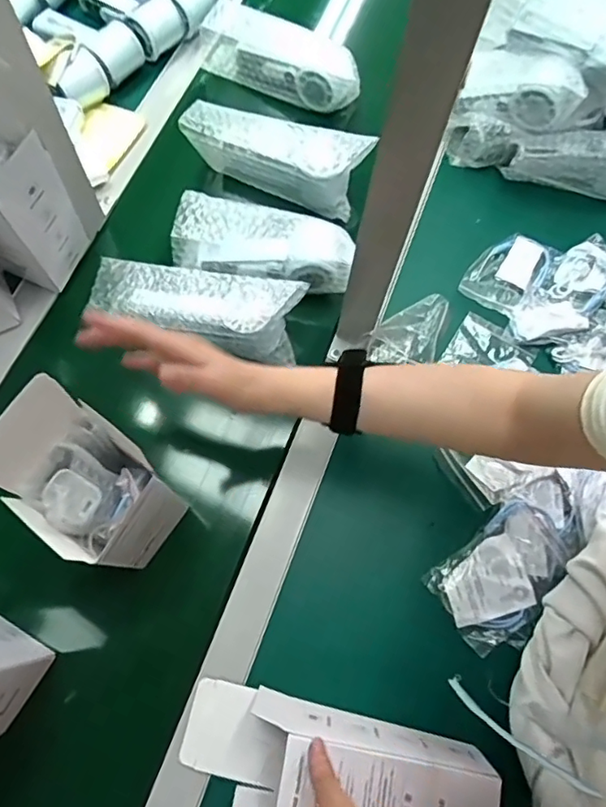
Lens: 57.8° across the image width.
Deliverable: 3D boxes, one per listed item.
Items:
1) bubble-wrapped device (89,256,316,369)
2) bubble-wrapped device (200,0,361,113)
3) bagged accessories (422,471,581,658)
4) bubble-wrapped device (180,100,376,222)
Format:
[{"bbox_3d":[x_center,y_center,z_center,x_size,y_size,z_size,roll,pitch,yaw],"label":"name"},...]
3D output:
[{"bbox_3d":[-0.108,-0.101,0.577,0.205,0.056,0.073,11,72,2],"label":"bubble-wrapped device"},{"bbox_3d":[-0.029,-0.447,0.716,0.207,0.064,0.065,25,74,7],"label":"bubble-wrapped device"},{"bbox_3d":[0.208,0.151,0.529,0.174,0.017,0.095,-42,78,-13],"label":"bagged accessories"},{"bbox_3d":[-0.029,-0.298,0.654,0.203,0.072,0.068,20,73,5],"label":"bubble-wrapped device"}]

